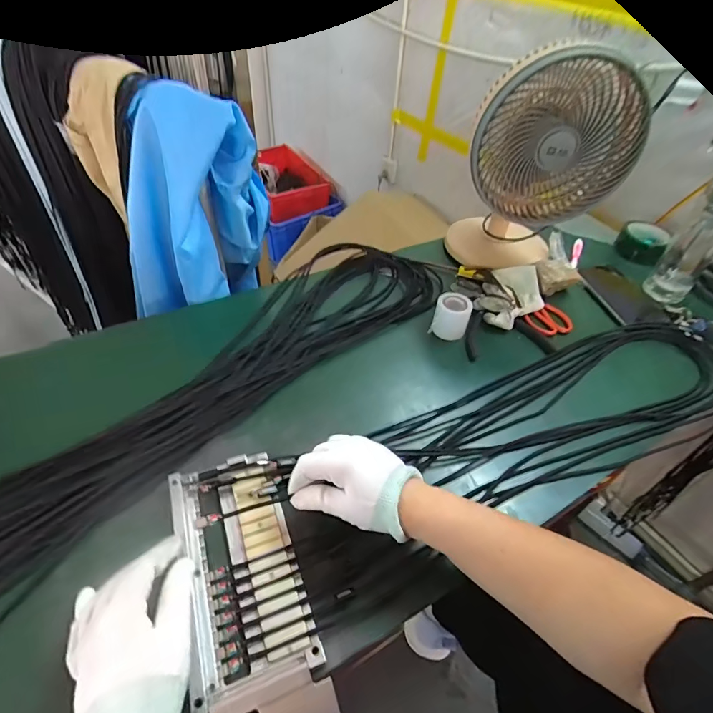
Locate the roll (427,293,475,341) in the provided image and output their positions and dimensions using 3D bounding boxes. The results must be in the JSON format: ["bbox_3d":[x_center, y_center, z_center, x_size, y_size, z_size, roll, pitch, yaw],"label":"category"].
[{"bbox_3d":[0.139,-0.059,0.619,0.052,0.048,0.048,17,46,12],"label":"roll"}]

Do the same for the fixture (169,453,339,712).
[{"bbox_3d":[-0.067,0.257,0.331,0.095,0.045,0.385,-14,58,-21],"label":"fixture"}]

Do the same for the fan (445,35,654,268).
[{"bbox_3d":[0.288,-0.304,0.684,0.225,0.313,0.180,9,44,3],"label":"fan"}]

